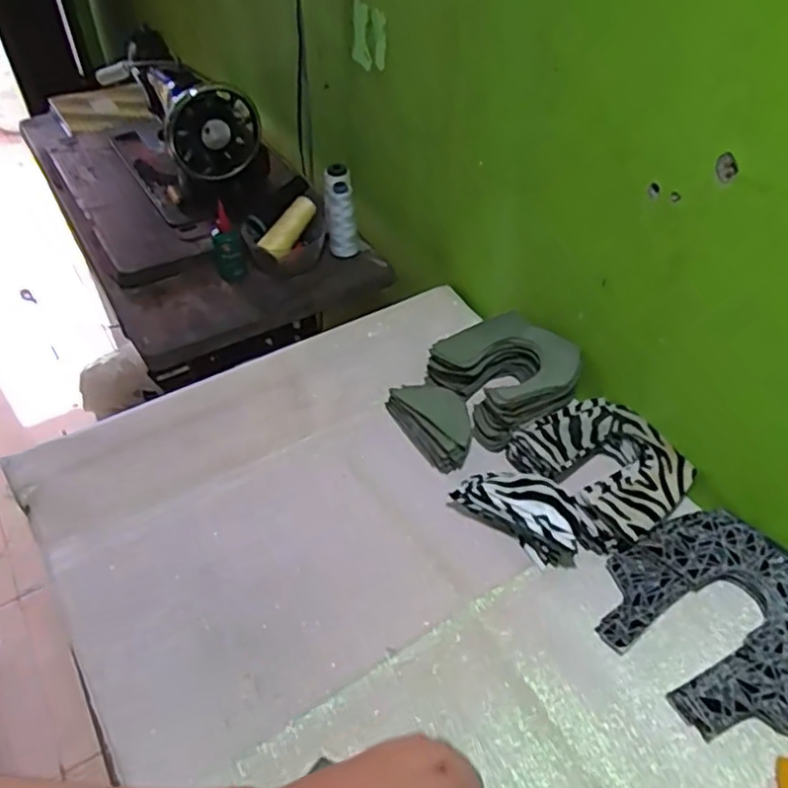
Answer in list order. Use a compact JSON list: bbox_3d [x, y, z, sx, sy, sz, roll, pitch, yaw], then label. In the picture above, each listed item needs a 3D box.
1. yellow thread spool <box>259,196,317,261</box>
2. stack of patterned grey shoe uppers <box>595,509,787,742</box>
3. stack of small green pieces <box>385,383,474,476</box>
[{"bbox_3d":[-0.154,-0.248,1.020,0.034,0.037,0.111,30,78,27],"label":"yellow thread spool"},{"bbox_3d":[0.294,0.200,0.615,0.185,0.034,0.189,-32,53,-27],"label":"stack of patterned grey shoe uppers"},{"bbox_3d":[0.050,0.029,0.779,0.074,0.034,0.110,-18,48,-16],"label":"stack of small green pieces"}]

